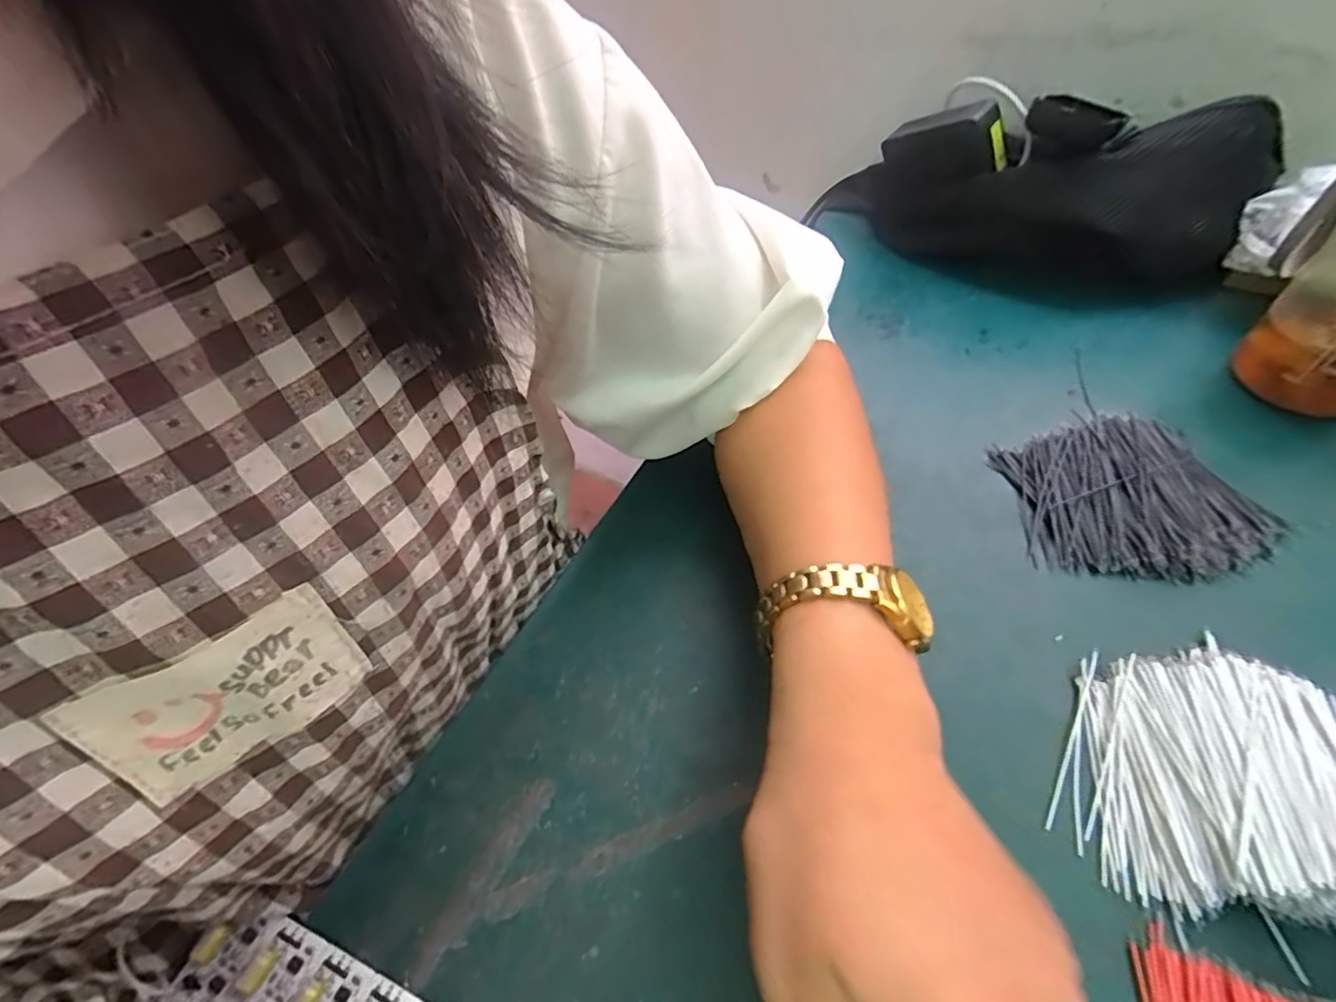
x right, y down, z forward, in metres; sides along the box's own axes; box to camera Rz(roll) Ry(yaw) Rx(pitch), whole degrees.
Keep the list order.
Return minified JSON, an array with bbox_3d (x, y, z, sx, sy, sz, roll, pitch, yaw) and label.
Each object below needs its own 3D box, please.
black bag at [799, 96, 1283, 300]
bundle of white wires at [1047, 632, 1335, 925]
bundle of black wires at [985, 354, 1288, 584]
[{"bbox_3d":[0.257,-0.237,0.442,0.290,0.089,0.127,26,61,25],"label":"black bag"},{"bbox_3d":[0.218,0.102,0.228,0.128,0.020,0.093,-4,51,1],"label":"bundle of white wires"},{"bbox_3d":[0.239,-0.006,0.316,0.109,0.018,0.105,-10,51,-3],"label":"bundle of black wires"}]

